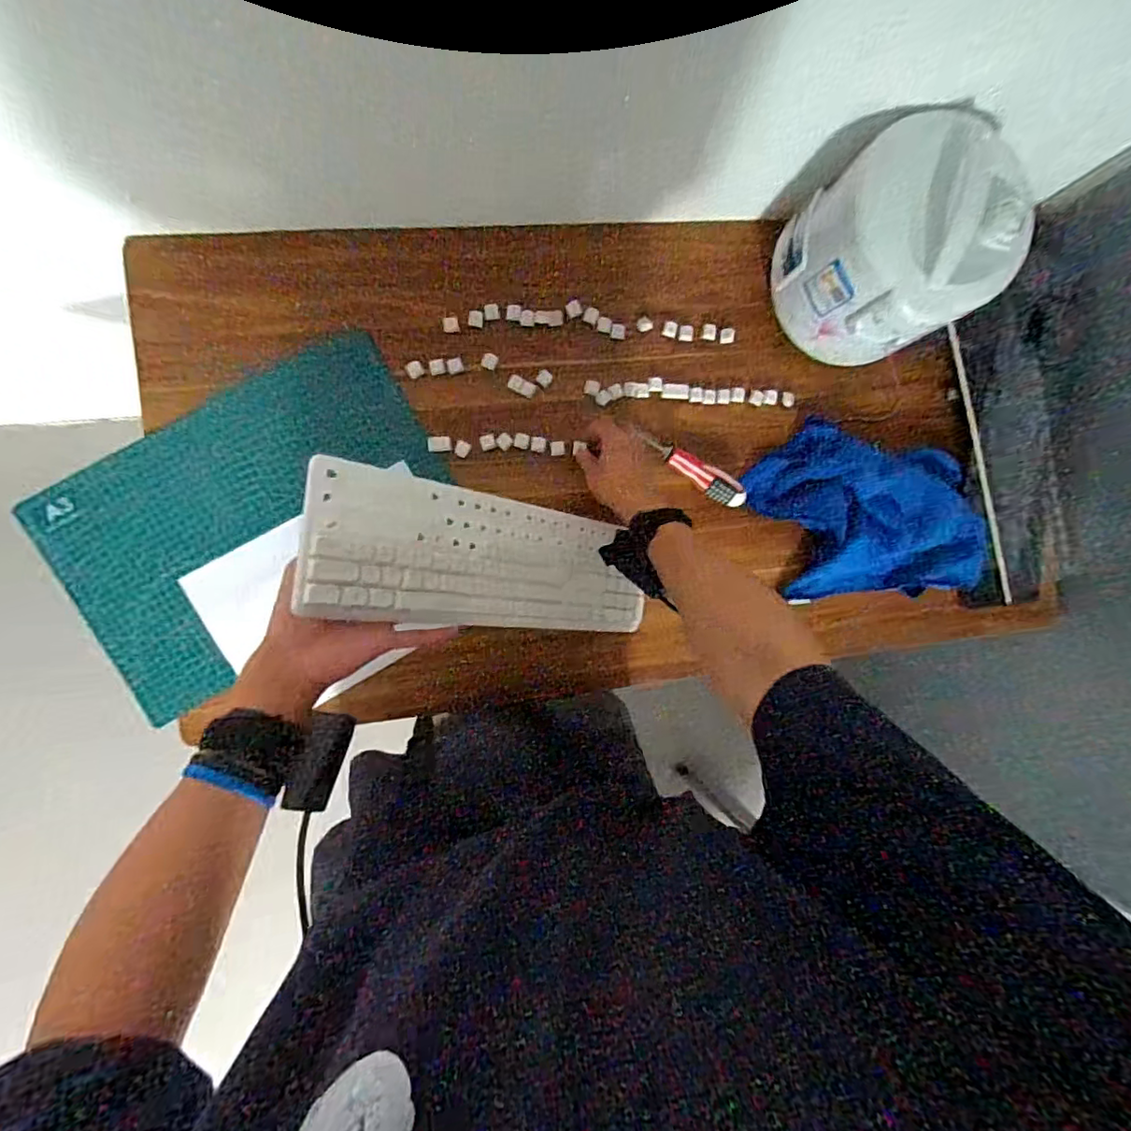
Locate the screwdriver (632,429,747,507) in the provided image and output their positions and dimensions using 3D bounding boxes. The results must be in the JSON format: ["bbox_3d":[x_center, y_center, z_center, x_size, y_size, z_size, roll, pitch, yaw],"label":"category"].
[{"bbox_3d":[0.150,-0.136,0.745,0.190,0.031,0.034,33,88,-2],"label":"screwdriver"}]

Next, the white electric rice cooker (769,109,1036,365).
[{"bbox_3d":[0.375,-0.366,0.672,0.190,0.194,0.206,-38,95,-4],"label":"white electric rice cooker"}]

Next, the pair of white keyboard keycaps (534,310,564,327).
[{"bbox_3d":[-0.021,-0.313,0.726,0.038,0.006,0.019,-8,93,-6],"label":"pair of white keyboard keycaps"}]

